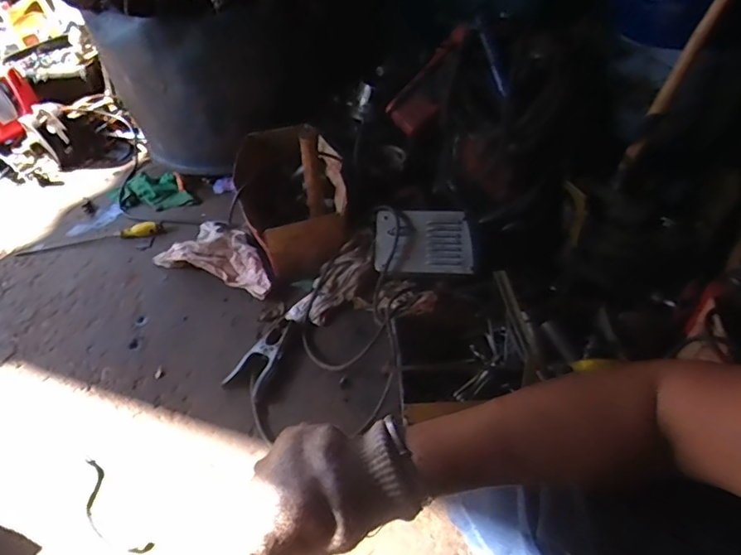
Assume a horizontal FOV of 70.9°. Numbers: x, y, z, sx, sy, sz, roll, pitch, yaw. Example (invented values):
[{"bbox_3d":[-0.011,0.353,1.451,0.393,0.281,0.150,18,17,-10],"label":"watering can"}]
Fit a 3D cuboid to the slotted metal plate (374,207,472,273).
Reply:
[{"bbox_3d":[0.109,-0.076,1.096,0.202,0.026,0.129,2,86,15],"label":"slotted metal plate"}]

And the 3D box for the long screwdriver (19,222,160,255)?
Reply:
[{"bbox_3d":[-0.761,-0.108,1.410,0.397,0.030,0.040,-7,45,-1],"label":"long screwdriver"}]

